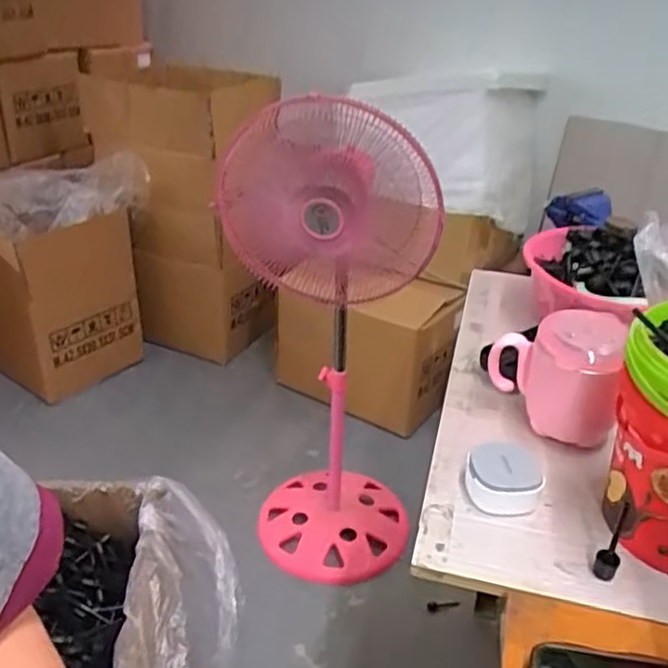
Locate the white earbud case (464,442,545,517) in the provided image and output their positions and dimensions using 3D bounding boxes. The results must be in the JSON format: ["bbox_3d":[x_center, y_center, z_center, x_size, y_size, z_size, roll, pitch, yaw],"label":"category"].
[{"bbox_3d":[0.128,0.107,0.534,0.055,0.028,0.061,9,31,12],"label":"white earbud case"}]

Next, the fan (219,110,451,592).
[{"bbox_3d":[-0.014,0.035,1.252,0.331,0.855,0.279,0,30,-4],"label":"fan"}]

